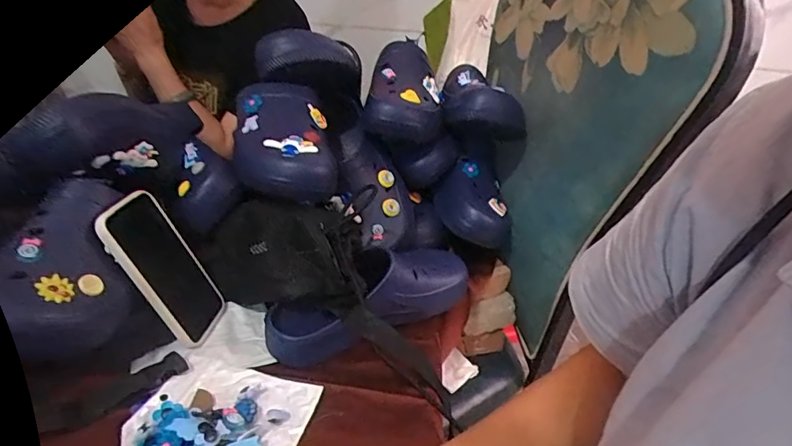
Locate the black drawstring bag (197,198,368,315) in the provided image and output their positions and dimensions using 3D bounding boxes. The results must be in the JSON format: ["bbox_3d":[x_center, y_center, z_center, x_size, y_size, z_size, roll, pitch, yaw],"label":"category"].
[{"bbox_3d":[-0.133,0.035,0.562,0.205,0.121,0.050,1,-1,15],"label":"black drawstring bag"}]

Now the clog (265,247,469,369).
[{"bbox_3d":[-0.024,0.072,0.566,0.261,0.079,0.088,-18,36,-35],"label":"clog"}]

